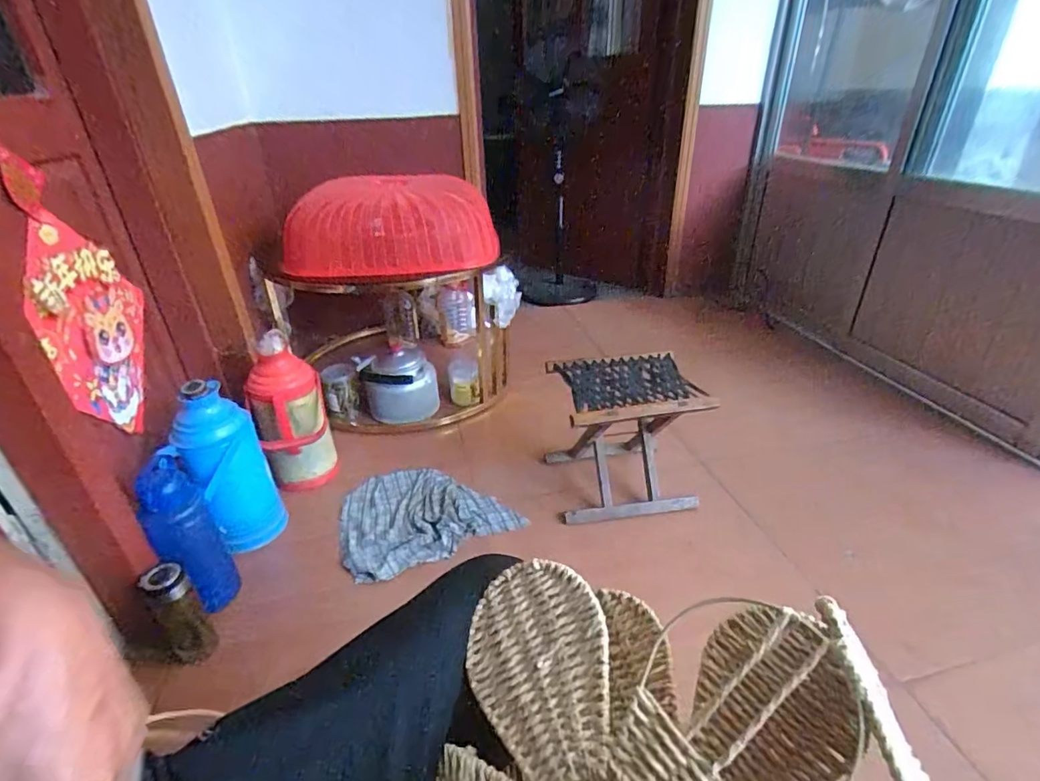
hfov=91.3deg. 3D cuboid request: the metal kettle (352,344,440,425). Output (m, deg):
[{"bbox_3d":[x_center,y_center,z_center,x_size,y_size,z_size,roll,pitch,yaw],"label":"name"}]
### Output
[{"bbox_3d":[-0.359,-0.008,1.525,0.221,0.201,0.181,-5,30,-7],"label":"metal kettle"}]

